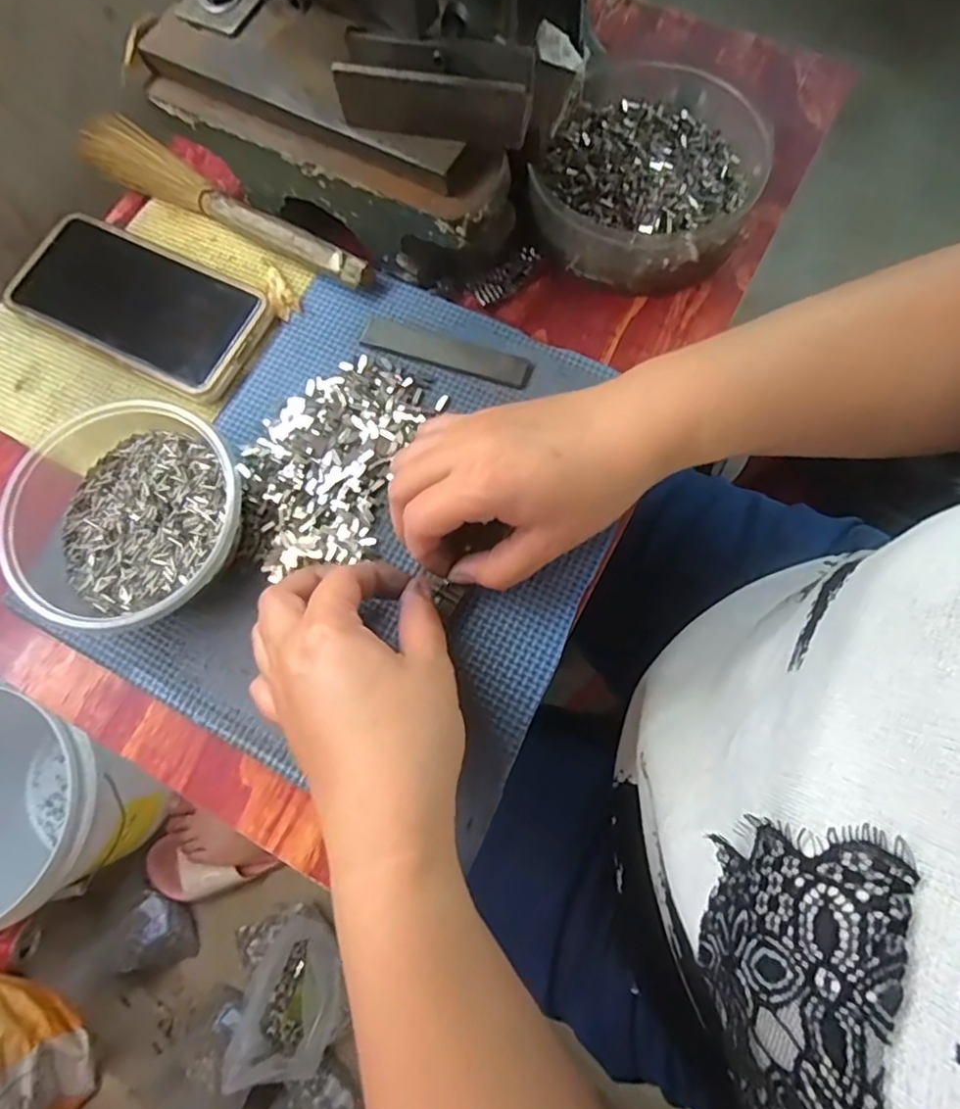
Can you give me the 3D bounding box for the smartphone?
[{"bbox_3d":[-0.203,-0.151,0.363,0.151,0.011,0.076,26,76,9],"label":"smartphone"}]

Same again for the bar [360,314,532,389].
[{"bbox_3d":[-0.020,-0.119,0.354,0.101,0.004,0.020,18,75,7],"label":"bar"}]

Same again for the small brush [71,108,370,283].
[{"bbox_3d":[-0.159,-0.220,0.377,0.222,0.021,0.034,32,77,11],"label":"small brush"}]

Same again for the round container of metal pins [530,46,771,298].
[{"bbox_3d":[0.106,-0.234,0.366,0.127,0.038,0.155,22,76,8],"label":"round container of metal pins"}]

